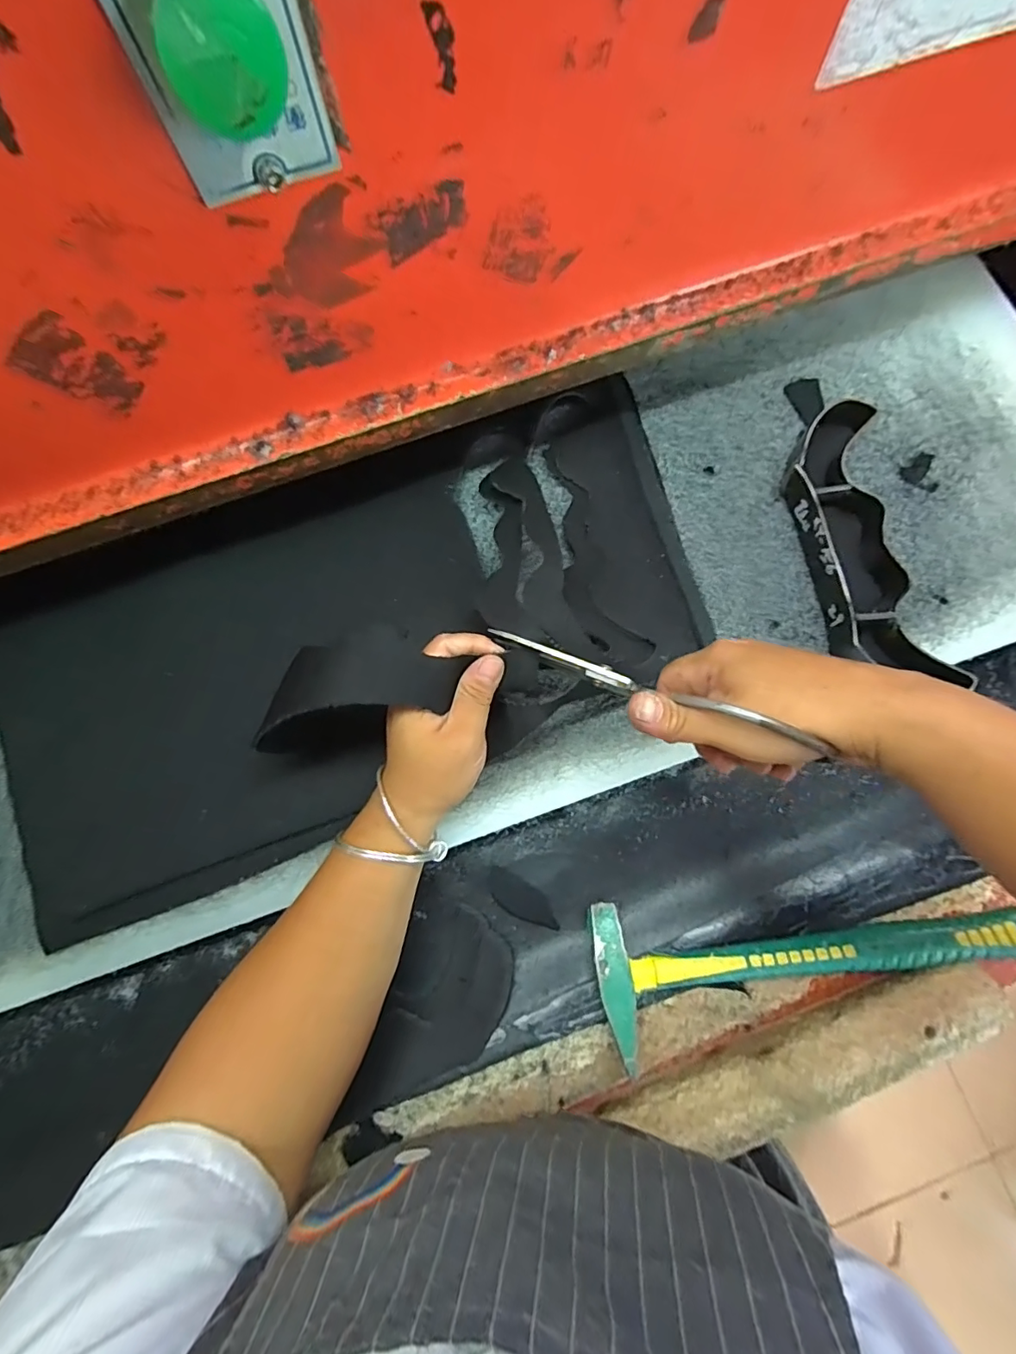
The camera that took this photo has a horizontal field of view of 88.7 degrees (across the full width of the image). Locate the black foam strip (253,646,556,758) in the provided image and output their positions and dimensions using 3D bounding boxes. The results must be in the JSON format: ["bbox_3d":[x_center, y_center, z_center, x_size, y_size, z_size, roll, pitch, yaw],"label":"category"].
[{"bbox_3d":[-0.057,0.012,0.321,0.166,0.041,0.061,7,77,-15],"label":"black foam strip"}]

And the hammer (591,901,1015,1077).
[{"bbox_3d":[0.195,0.204,0.358,0.270,0.038,0.092,-2,77,0],"label":"hammer"}]

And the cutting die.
[{"bbox_3d":[0.267,-0.100,0.397,0.074,0.033,0.221,-10,77,-2],"label":"cutting die"}]

